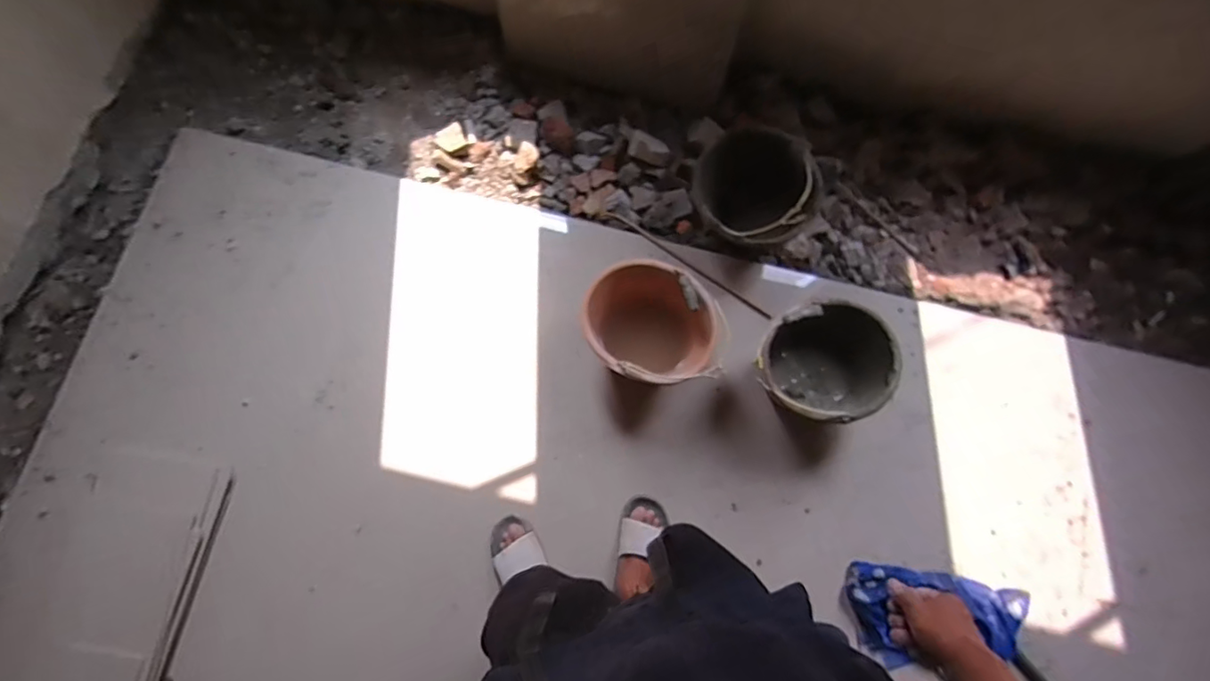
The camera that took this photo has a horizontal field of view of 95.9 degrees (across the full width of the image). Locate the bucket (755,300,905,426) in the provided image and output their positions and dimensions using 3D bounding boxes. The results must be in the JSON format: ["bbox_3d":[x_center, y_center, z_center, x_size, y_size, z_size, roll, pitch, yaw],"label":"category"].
[{"bbox_3d":[0.467,0.056,1.203,0.290,0.185,0.244,-30,80,-8],"label":"bucket"}]

